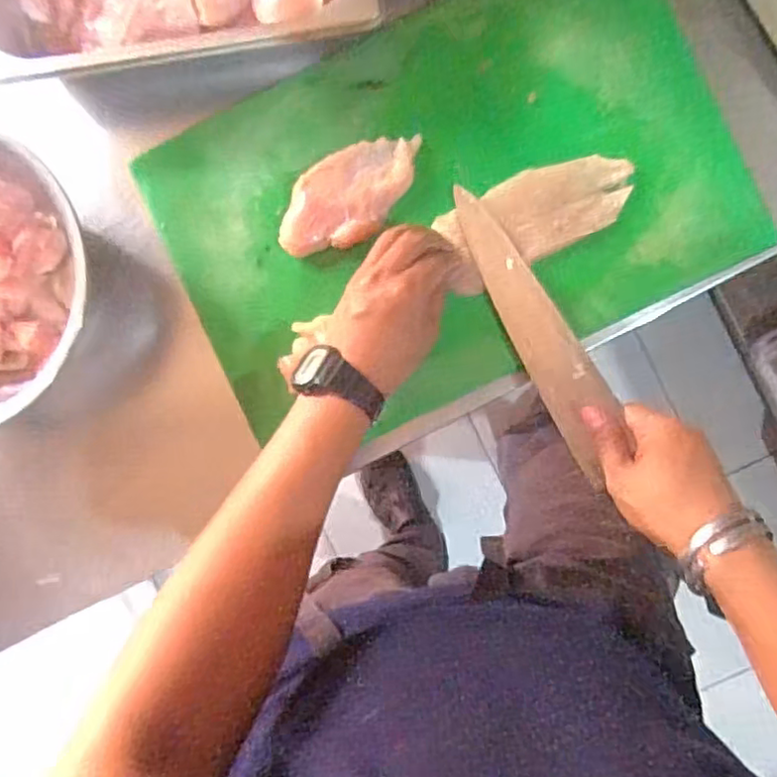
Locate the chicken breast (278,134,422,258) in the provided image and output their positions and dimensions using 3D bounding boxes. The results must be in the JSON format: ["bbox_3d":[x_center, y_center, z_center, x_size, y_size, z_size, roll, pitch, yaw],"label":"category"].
[{"bbox_3d":[-0.031,-0.158,0.532,0.130,0.021,0.068,-32,90,3],"label":"chicken breast"}]

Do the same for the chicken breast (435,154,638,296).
[{"bbox_3d":[0.117,-0.138,0.516,0.158,0.017,0.066,-25,90,4],"label":"chicken breast"}]

